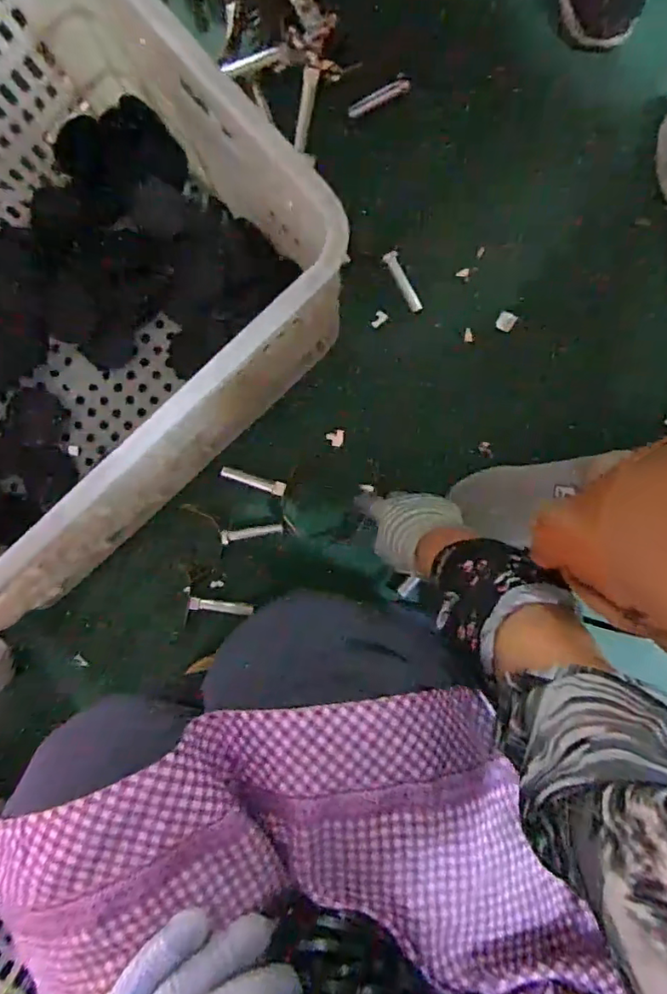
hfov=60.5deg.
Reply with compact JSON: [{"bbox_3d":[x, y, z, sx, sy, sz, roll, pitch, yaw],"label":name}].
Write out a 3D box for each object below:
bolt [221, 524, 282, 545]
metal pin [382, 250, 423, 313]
[{"bbox_3d":[-0.102,0.045,0.705,0.080,0.012,0.014,-7,92,-33],"label":"bolt"},{"bbox_3d":[0.081,-0.248,0.662,0.017,0.013,0.074,-27,90,4],"label":"metal pin"}]

